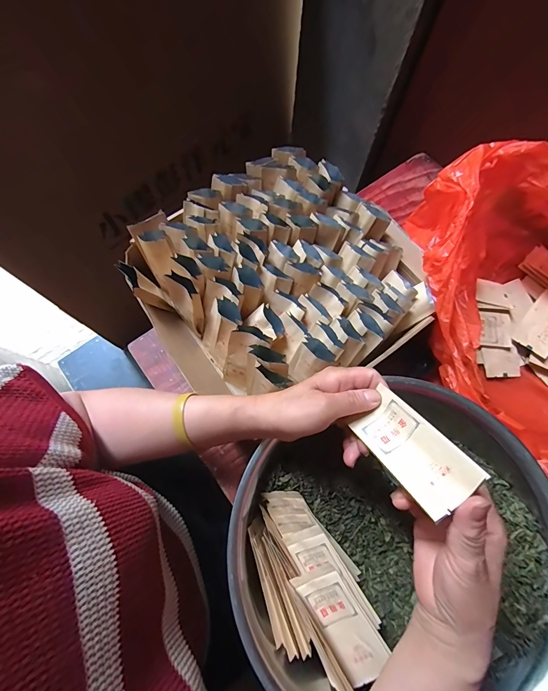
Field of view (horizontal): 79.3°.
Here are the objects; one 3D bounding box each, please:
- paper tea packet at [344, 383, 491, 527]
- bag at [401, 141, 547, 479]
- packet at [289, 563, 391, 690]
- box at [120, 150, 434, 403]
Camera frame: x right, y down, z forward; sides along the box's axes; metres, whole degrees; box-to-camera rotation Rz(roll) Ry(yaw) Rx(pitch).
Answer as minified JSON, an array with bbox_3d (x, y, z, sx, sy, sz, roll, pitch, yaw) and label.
[{"bbox_3d":[0.112,0.084,0.273,0.051,0.007,0.101,-45,40,3],"label":"paper tea packet"},{"bbox_3d":[0.318,-0.026,0.418,0.250,0.175,0.437,0,73,-1],"label":"bag"},{"bbox_3d":[0.066,0.272,0.324,0.051,0.008,0.106,-39,78,15],"label":"packet"},{"bbox_3d":[0.012,-0.087,0.471,0.342,0.108,0.327,-35,77,-11],"label":"box"}]

